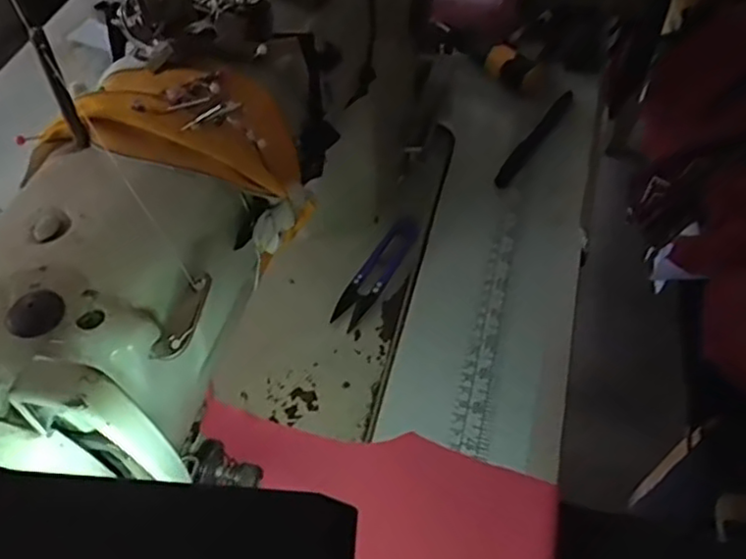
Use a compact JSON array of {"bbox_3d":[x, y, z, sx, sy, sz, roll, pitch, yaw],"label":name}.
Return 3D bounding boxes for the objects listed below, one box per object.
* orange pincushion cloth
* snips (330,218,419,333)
[{"bbox_3d":[-0.076,-0.055,0.281,0.100,0.050,0.060,12,55,9],"label":"orange pincushion cloth"},{"bbox_3d":[0.004,-0.007,0.487,0.022,0.007,0.103,27,59,18],"label":"snips"}]

